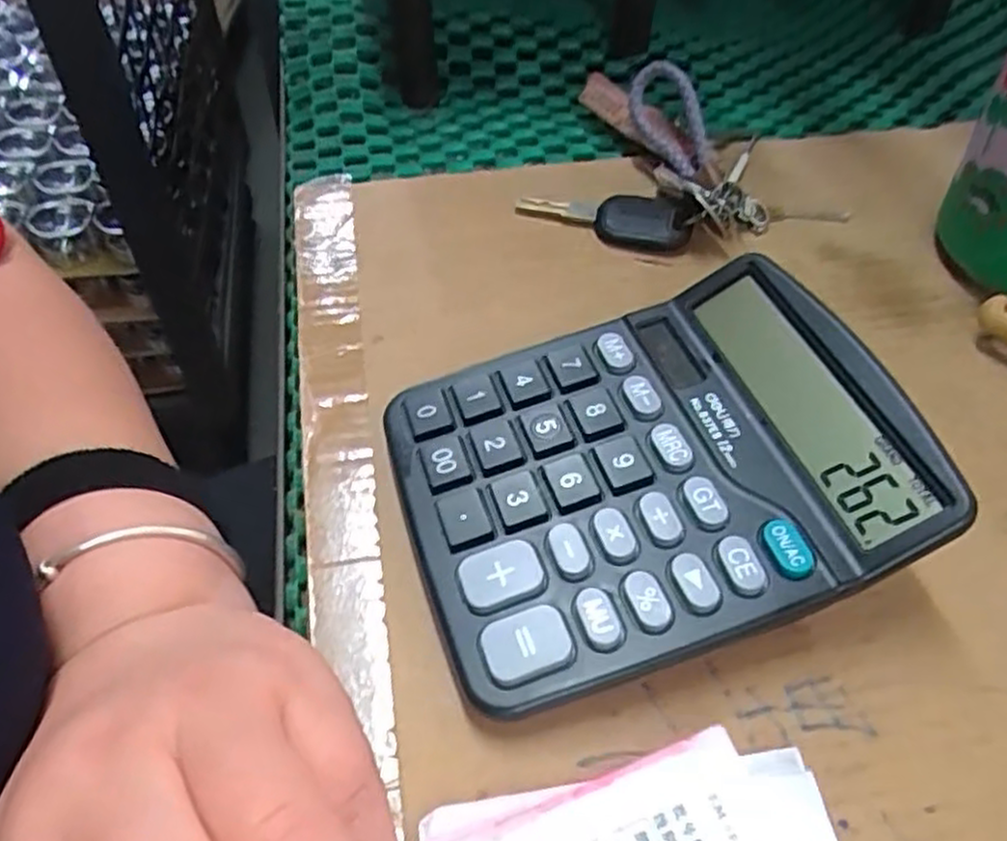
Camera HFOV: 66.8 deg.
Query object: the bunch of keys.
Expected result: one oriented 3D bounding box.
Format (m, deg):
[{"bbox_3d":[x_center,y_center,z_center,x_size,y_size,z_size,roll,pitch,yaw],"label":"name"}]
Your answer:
[{"bbox_3d":[0.087,-0.124,0.352,0.137,0.040,0.114,18,53,14],"label":"bunch of keys"}]

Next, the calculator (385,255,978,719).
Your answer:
[{"bbox_3d":[0.043,0.012,0.234,0.143,0.045,0.115,-14,52,-12],"label":"calculator"}]

